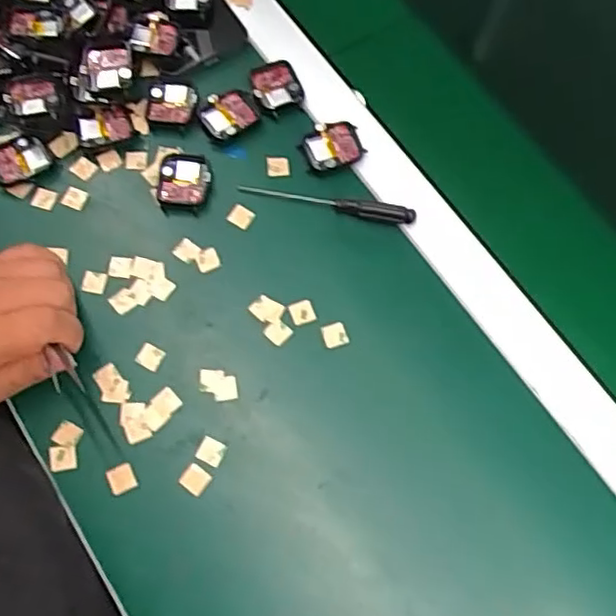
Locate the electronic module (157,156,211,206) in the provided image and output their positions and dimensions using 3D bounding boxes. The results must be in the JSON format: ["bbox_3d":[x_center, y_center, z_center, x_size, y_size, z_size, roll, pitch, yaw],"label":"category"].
[{"bbox_3d":[-0.094,-0.096,0.490,0.038,0.012,0.042,4,69,-1],"label":"electronic module"}]

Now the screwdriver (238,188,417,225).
[{"bbox_3d":[0.015,-0.079,0.487,0.131,0.011,0.013,11,69,2],"label":"screwdriver"}]

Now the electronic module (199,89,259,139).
[{"bbox_3d":[-0.062,-0.154,0.511,0.044,0.009,0.034,-28,73,-12],"label":"electronic module"}]

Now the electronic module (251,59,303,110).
[{"bbox_3d":[-0.026,-0.179,0.521,0.036,0.007,0.041,-15,71,-8],"label":"electronic module"}]

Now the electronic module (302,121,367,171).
[{"bbox_3d":[0.019,-0.126,0.503,0.042,0.008,0.037,-18,71,-9],"label":"electronic module"}]

